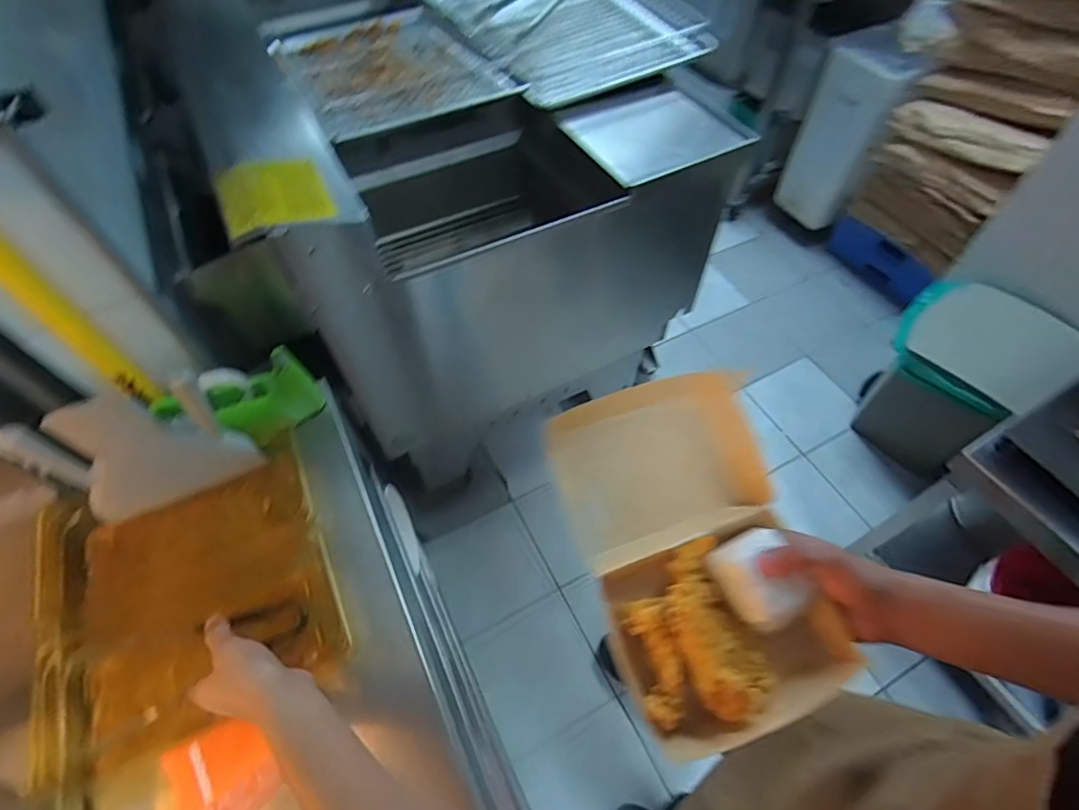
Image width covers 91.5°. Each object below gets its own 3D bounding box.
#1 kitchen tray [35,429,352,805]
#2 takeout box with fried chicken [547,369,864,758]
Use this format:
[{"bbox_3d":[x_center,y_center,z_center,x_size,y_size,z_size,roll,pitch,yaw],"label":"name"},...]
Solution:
[{"bbox_3d":[-0.415,0.231,0.644,0.318,0.060,0.326,-19,58,-13],"label":"kitchen tray"},{"bbox_3d":[0.127,0.112,0.434,0.181,0.073,0.266,-15,57,-10],"label":"takeout box with fried chicken"}]

